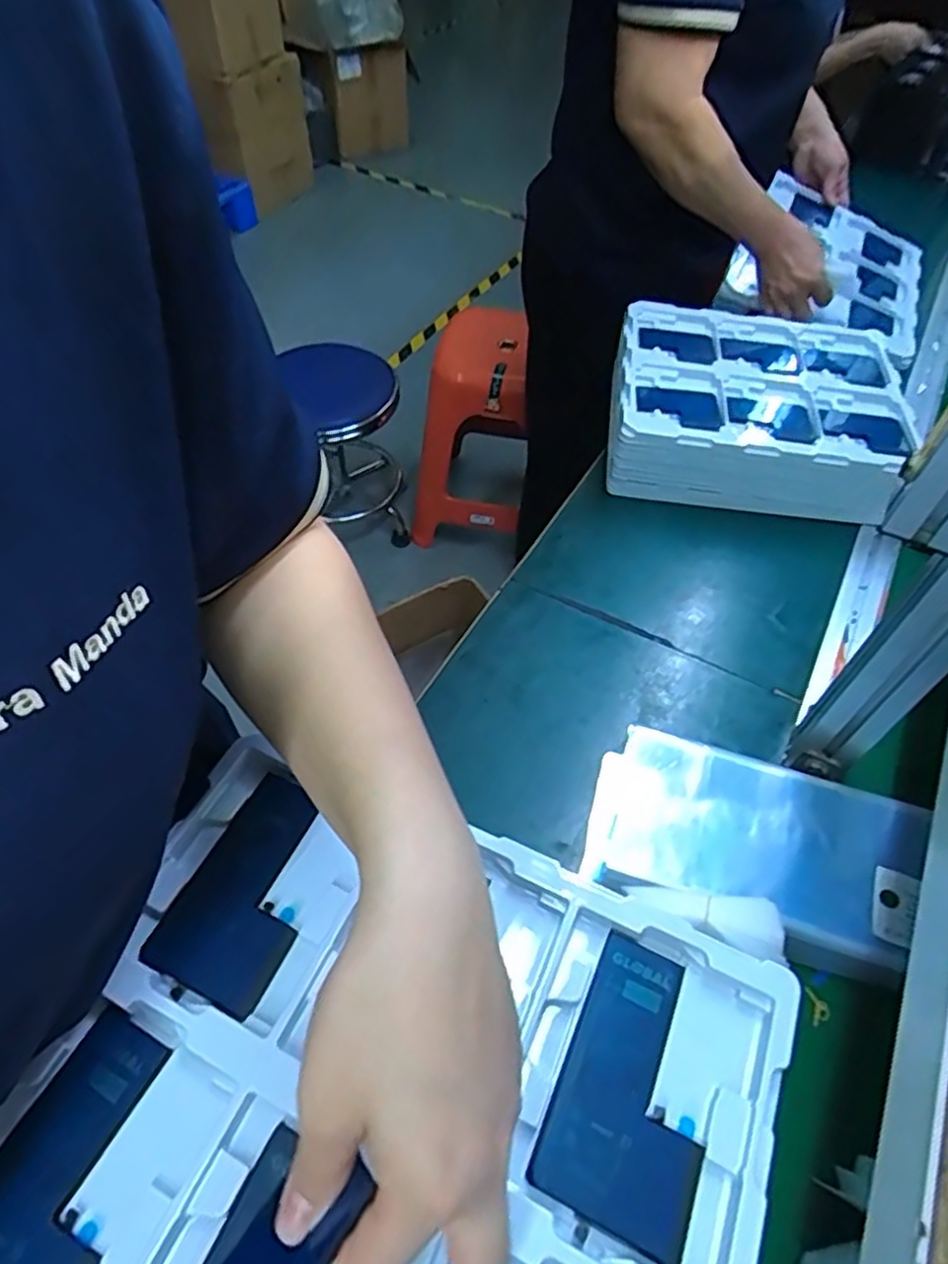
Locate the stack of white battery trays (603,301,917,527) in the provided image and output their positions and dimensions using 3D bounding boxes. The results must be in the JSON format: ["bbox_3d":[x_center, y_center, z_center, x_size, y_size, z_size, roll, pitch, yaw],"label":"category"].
[{"bbox_3d":[0.327,-0.264,0.815,0.322,0.085,0.278,12,53,6],"label":"stack of white battery trays"}]

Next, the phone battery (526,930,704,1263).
[{"bbox_3d":[0.073,0.201,0.302,0.064,0.004,0.107,23,55,14],"label":"phone battery"}]

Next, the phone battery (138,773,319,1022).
[{"bbox_3d":[-0.114,0.133,0.355,0.065,0.005,0.106,22,55,14],"label":"phone battery"}]

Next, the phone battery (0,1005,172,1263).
[{"bbox_3d":[-0.170,0.226,0.281,0.064,0.004,0.110,22,55,14],"label":"phone battery"}]

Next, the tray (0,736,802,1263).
[{"bbox_3d":[-0.047,0.213,0.289,0.309,0.018,0.270,21,55,13],"label":"tray"}]

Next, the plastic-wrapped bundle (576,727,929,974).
[{"bbox_3d":[0.209,0.157,0.507,0.232,0.052,0.129,19,55,12],"label":"plastic-wrapped bundle"}]

